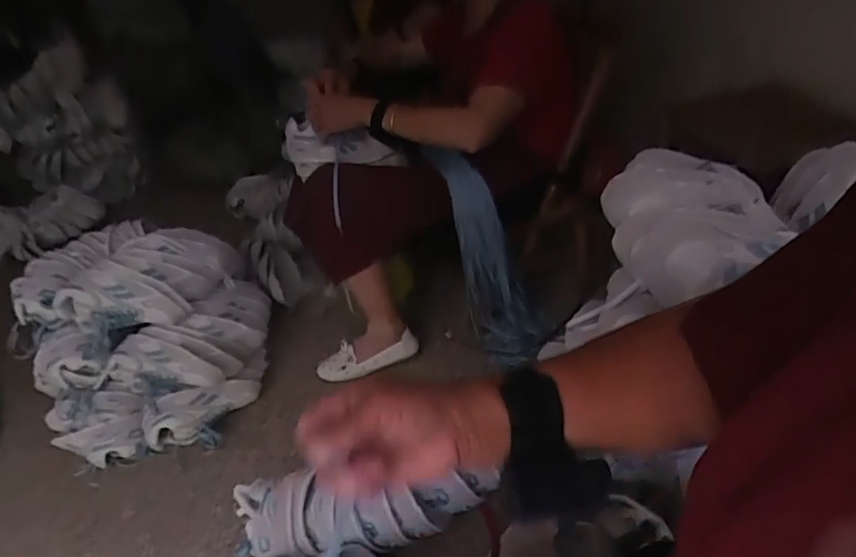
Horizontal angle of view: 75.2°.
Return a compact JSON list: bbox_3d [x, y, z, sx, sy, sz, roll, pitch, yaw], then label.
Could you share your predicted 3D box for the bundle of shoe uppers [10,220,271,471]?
[{"bbox_3d":[-0.644,0.114,1.282,0.481,0.345,0.478,-5,37,5],"label":"bundle of shoe uppers"}]

